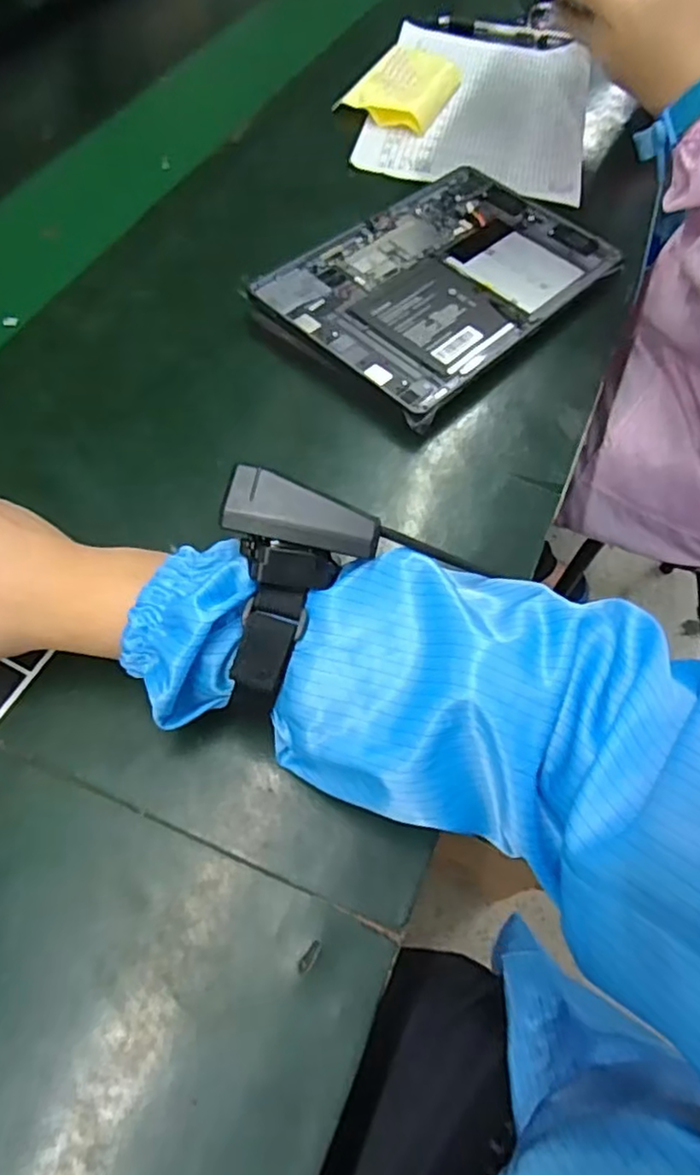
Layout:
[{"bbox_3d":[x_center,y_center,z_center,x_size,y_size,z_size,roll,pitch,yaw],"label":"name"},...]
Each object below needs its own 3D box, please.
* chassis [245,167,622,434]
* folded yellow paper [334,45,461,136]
[{"bbox_3d":[0.071,-0.236,0.495,0.168,0.017,0.260,39,66,20],"label":"chassis"},{"bbox_3d":[0.053,-0.491,0.640,0.082,0.022,0.116,22,62,12],"label":"folded yellow paper"}]

